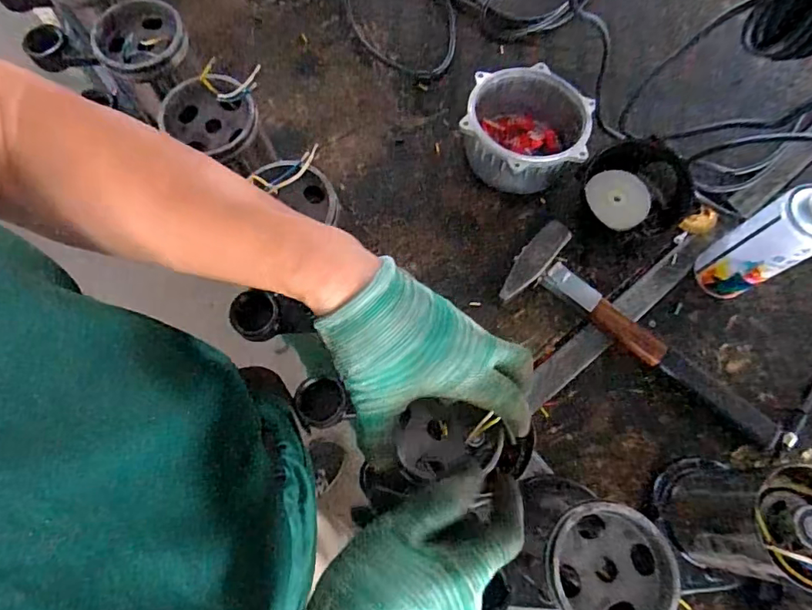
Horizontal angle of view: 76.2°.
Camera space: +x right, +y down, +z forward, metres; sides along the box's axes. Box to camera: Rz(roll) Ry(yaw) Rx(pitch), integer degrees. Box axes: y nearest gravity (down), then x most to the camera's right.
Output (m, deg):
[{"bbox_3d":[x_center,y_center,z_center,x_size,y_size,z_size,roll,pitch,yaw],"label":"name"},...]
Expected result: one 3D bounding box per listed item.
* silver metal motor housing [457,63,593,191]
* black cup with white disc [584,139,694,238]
[{"bbox_3d":[0.151,-0.221,0.667,0.148,0.081,0.150,0,71,0],"label":"silver metal motor housing"},{"bbox_3d":[0.291,-0.141,0.651,0.120,0.039,0.114,23,97,9],"label":"black cup with white disc"}]

